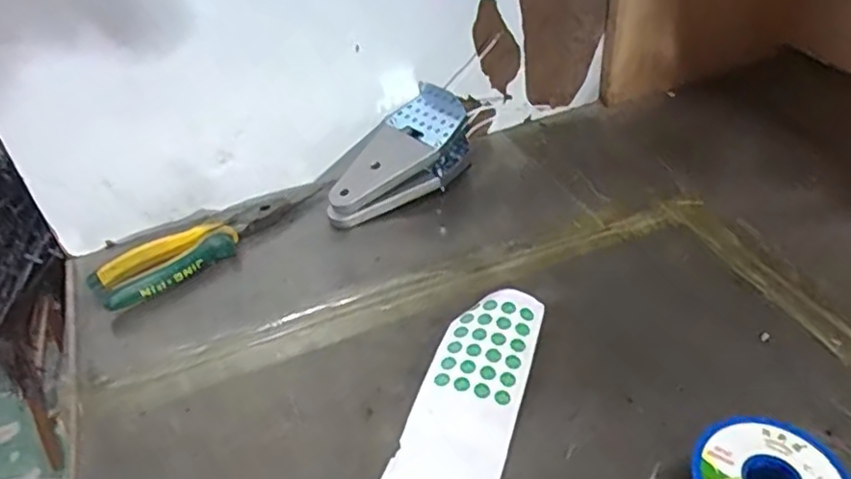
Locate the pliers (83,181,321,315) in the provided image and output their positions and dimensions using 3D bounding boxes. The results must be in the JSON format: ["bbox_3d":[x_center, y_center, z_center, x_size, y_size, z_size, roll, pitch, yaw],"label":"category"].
[{"bbox_3d":[-0.179,-0.003,0.540,0.193,0.026,0.059,-33,47,-29],"label":"pliers"}]

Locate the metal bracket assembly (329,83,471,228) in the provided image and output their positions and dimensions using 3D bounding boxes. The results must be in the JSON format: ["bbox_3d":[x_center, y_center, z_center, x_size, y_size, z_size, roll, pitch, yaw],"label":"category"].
[{"bbox_3d":[-0.025,-0.068,0.576,0.155,0.045,0.077,-43,57,-11],"label":"metal bracket assembly"}]

